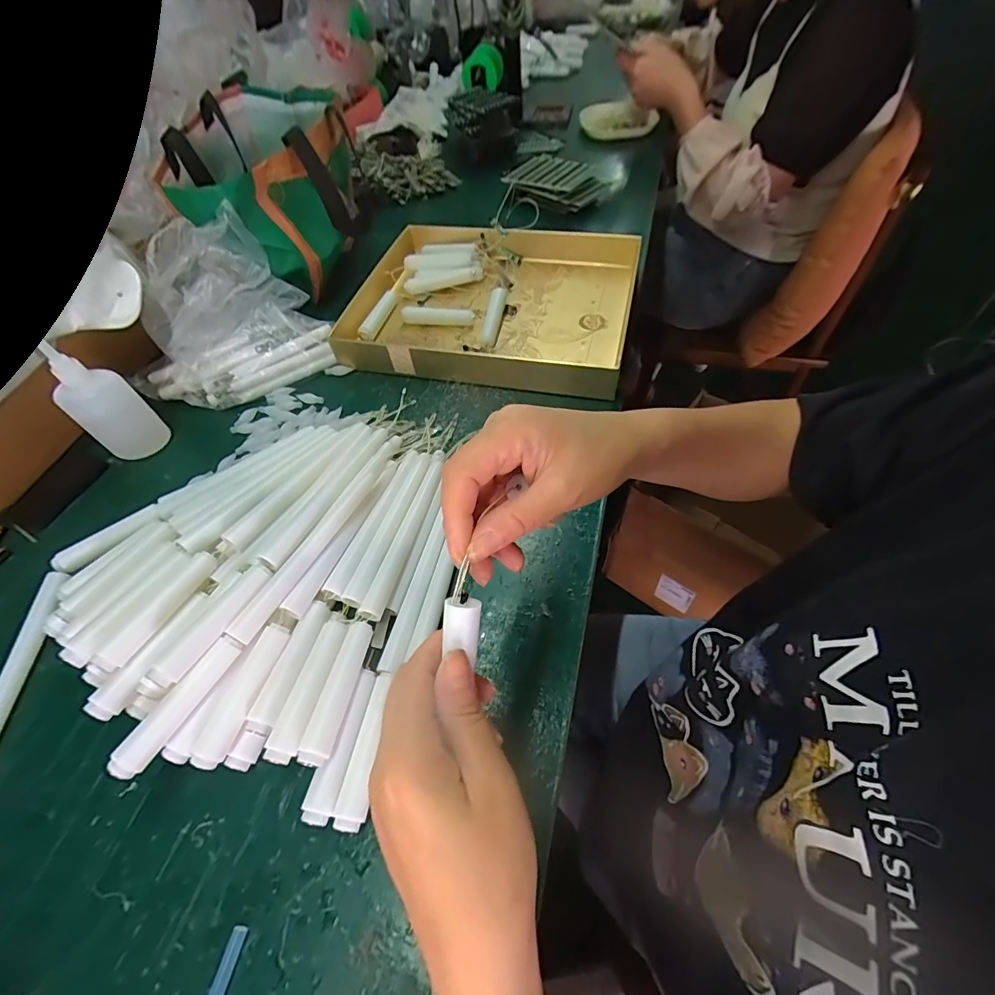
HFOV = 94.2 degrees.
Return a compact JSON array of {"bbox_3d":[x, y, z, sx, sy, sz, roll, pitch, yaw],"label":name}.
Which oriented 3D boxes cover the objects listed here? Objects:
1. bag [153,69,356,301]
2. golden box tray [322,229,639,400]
[{"bbox_3d":[-0.256,-0.359,0.552,0.157,0.157,0.208,-7,55,-1],"label":"bag"},{"bbox_3d":[-0.010,-0.233,0.548,0.319,0.060,0.251,12,56,12],"label":"golden box tray"}]

